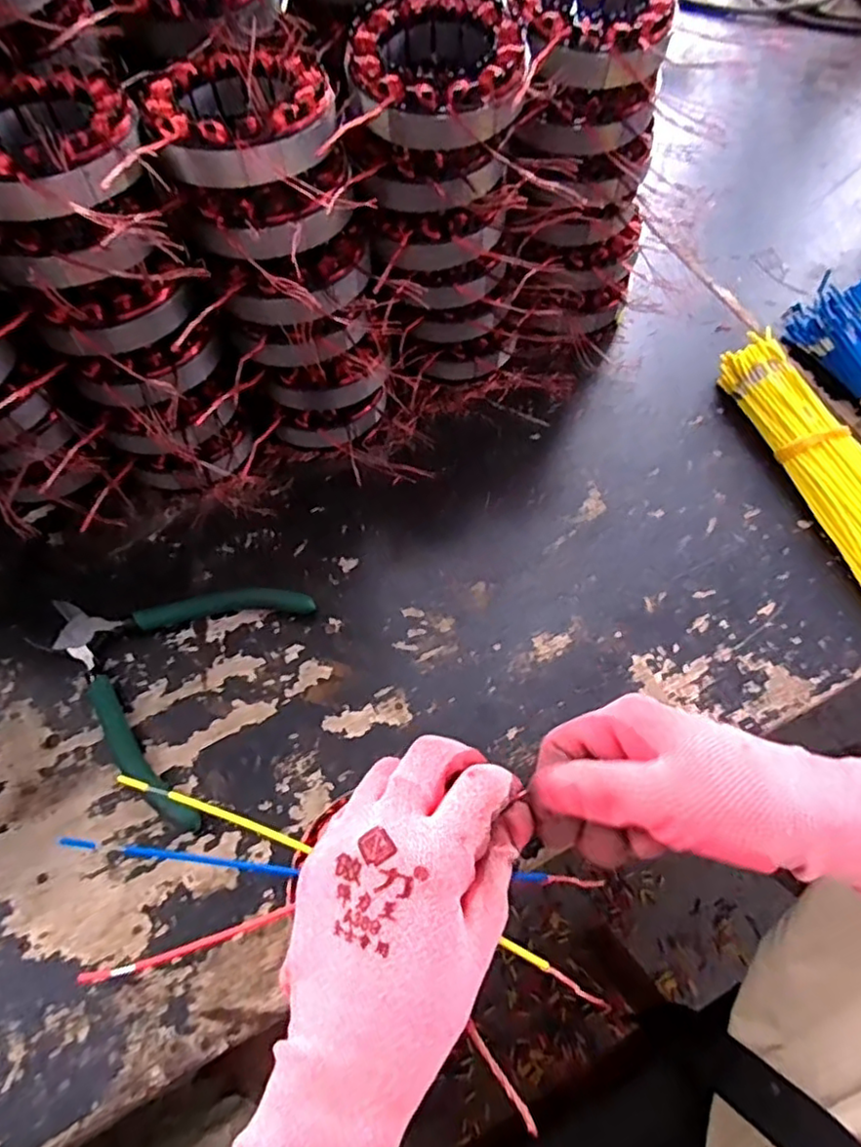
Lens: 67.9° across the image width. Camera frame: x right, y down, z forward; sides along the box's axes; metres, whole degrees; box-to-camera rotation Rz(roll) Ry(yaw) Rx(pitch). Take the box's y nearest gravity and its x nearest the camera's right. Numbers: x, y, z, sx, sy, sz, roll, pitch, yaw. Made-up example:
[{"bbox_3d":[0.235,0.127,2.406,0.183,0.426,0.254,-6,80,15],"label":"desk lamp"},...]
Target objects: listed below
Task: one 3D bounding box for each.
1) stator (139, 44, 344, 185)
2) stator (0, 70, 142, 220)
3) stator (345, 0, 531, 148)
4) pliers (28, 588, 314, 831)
[{"bbox_3d":[-0.087,-0.214,0.297,0.082,0.027,0.086,-20,66,-12],"label":"stator"},{"bbox_3d":[-0.170,-0.187,0.283,0.080,0.027,0.089,-15,65,-10],"label":"stator"},{"bbox_3d":[0.004,-0.250,0.316,0.084,0.029,0.085,3,64,-1],"label":"stator"},{"bbox_3d":[-0.153,0.049,0.347,0.131,0.019,0.132,19,64,7],"label":"pliers"}]

